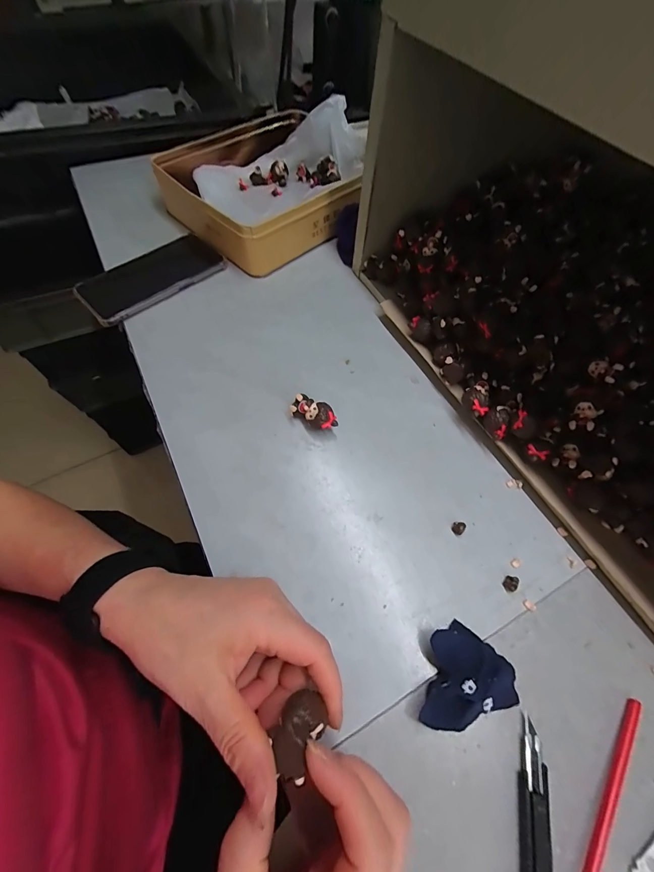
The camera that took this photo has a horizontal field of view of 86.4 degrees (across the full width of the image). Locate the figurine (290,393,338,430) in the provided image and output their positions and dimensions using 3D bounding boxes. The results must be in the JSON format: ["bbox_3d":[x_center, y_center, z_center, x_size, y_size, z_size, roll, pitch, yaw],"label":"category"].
[{"bbox_3d":[-0.011,-0.020,0.320,0.044,0.026,0.020,33,64,15],"label":"figurine"}]

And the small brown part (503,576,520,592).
[{"bbox_3d":[0.141,0.113,0.267,0.010,0.006,0.011,24,63,11],"label":"small brown part"}]

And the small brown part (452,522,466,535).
[{"bbox_3d":[0.108,0.076,0.287,0.009,0.005,0.010,37,67,17],"label":"small brown part"}]

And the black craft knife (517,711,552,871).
[{"bbox_3d":[0.114,0.244,0.189,0.017,0.011,0.140,13,62,6],"label":"black craft knife"}]

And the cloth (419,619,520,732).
[{"bbox_3d":[0.090,0.159,0.233,0.066,0.017,0.054,-14,63,-9],"label":"cloth"}]

